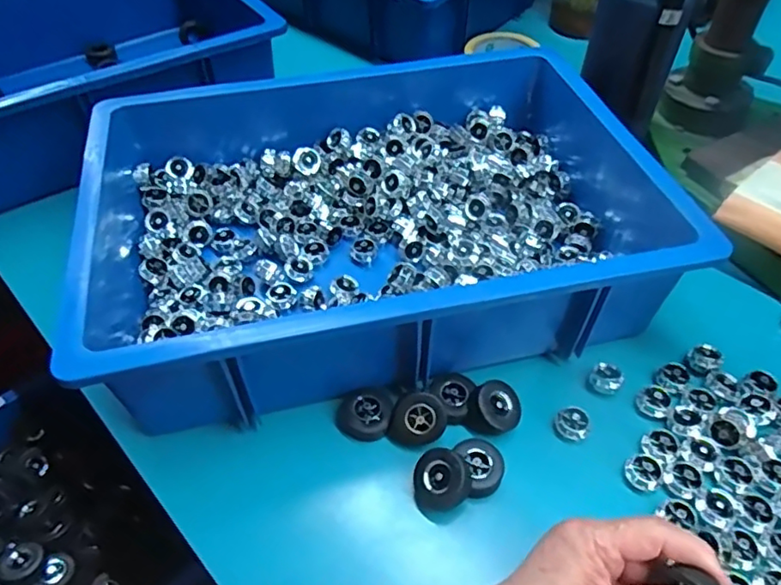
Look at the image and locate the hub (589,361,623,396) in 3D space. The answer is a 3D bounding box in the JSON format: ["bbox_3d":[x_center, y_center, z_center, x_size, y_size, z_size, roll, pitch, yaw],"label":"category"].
[{"bbox_3d":[0.166,0.066,0.451,0.023,0.010,0.021,-1,50,1],"label":"hub"}]

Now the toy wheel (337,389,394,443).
[{"bbox_3d":[-0.018,0.089,0.424,0.039,0.015,0.033,-2,50,1],"label":"toy wheel"}]

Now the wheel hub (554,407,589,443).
[{"bbox_3d":[0.133,0.097,0.429,0.023,0.014,0.022,-1,50,1],"label":"wheel hub"}]

